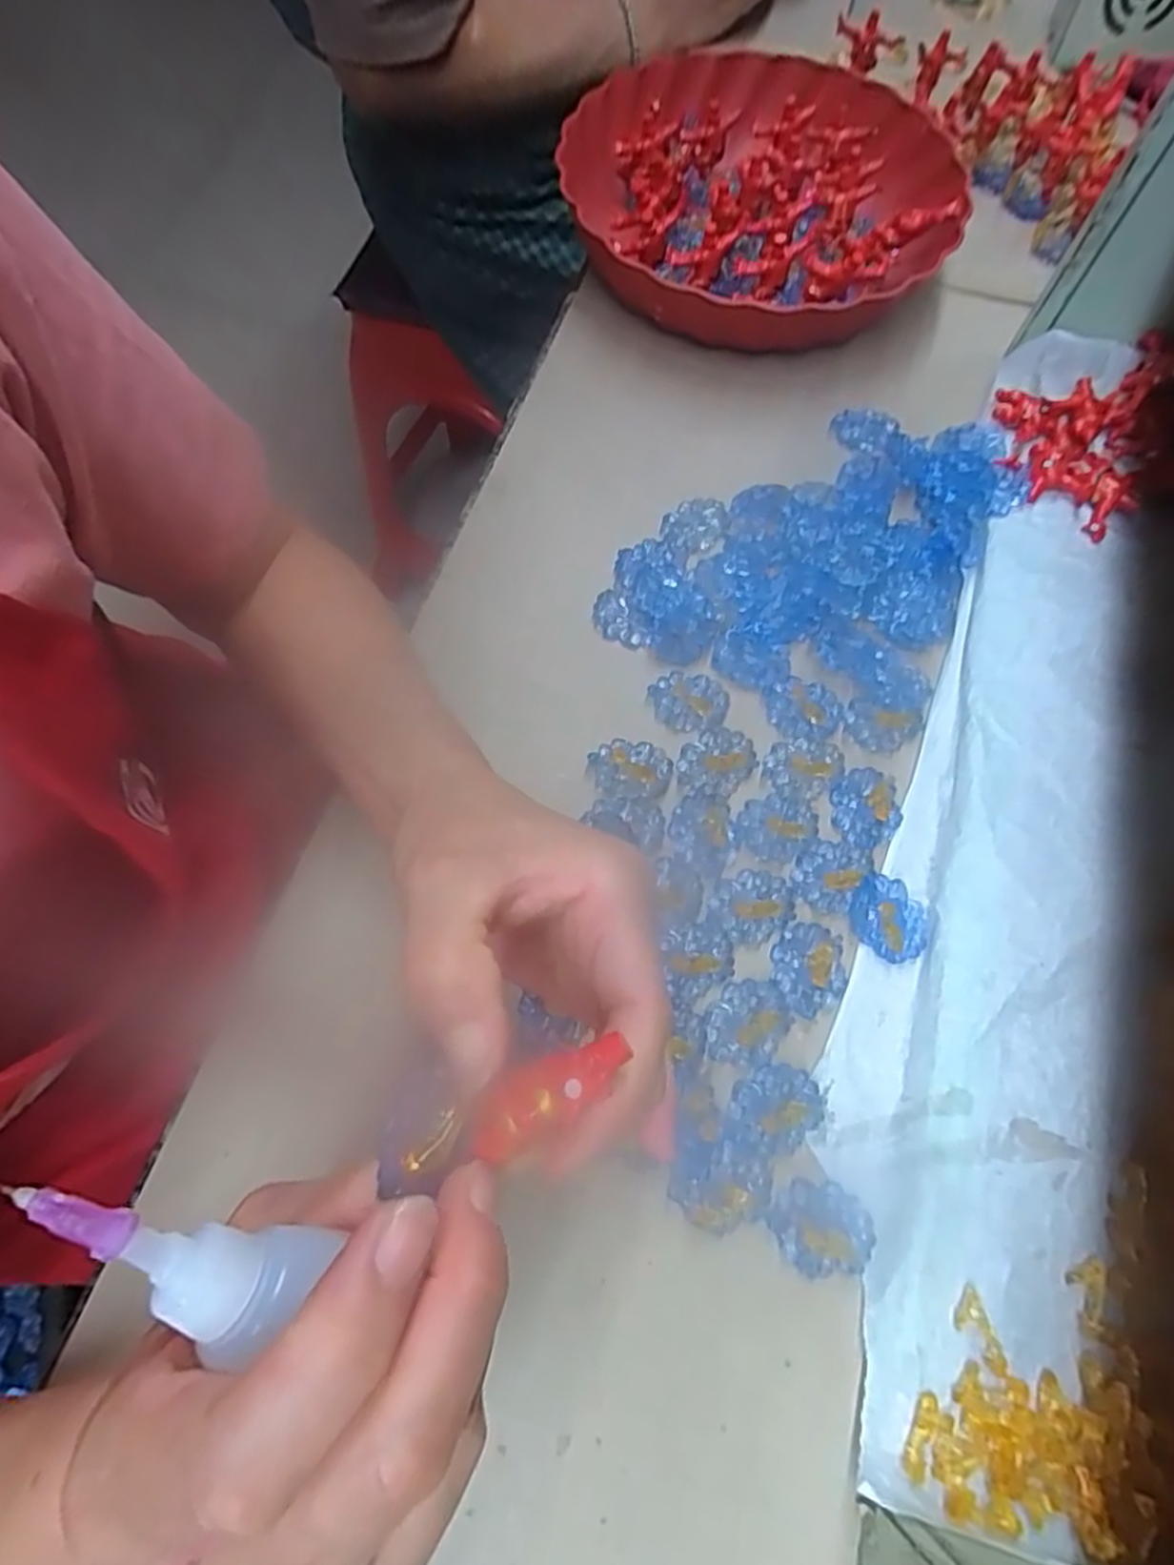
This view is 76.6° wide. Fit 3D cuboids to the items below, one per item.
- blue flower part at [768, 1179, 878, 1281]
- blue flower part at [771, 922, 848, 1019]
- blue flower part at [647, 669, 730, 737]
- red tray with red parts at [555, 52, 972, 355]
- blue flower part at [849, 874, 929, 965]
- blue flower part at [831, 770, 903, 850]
[{"bbox_3d":[0.088,0.168,0.280,0.038,0.005,0.030,5,67,1],"label":"blue flower part"},{"bbox_3d":[0.095,0.080,0.316,0.029,0.007,0.036,2,67,0],"label":"blue flower part"},{"bbox_3d":[0.049,-0.041,0.361,0.039,0.005,0.032,18,68,6],"label":"blue flower part"},{"bbox_3d":[0.107,-0.373,0.480,0.245,0.066,0.263,36,71,13],"label":"red tray with red parts"},{"bbox_3d":[0.131,0.059,0.321,0.034,0.012,0.030,28,70,10],"label":"blue flower part"},{"bbox_3d":[0.129,0.011,0.344,0.035,0.004,0.032,0,67,-1],"label":"blue flower part"}]

